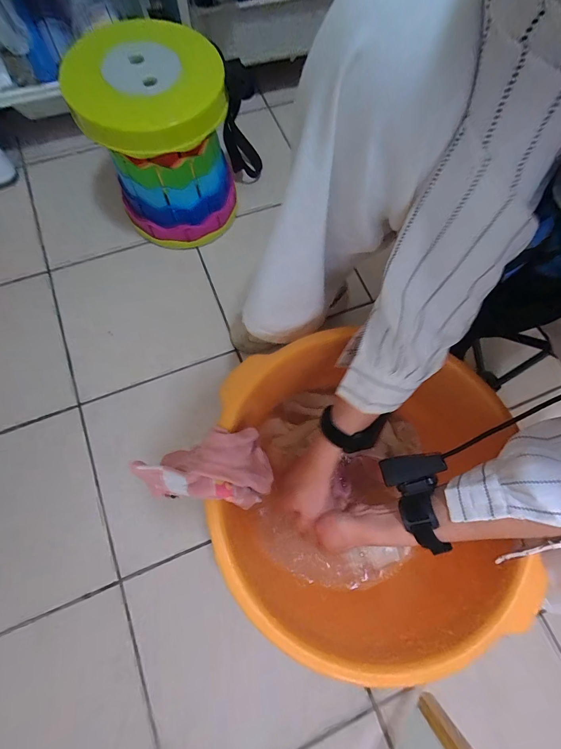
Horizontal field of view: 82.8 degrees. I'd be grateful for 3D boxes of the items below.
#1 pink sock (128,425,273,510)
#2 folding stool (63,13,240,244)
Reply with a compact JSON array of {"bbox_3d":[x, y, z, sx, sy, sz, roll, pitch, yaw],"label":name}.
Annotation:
[{"bbox_3d":[-0.084,0.105,0.372,0.144,0.101,0.079,4,71,-1],"label":"pink sock"},{"bbox_3d":[-0.206,-0.408,0.588,0.222,0.260,0.216,-17,73,-8],"label":"folding stool"}]

